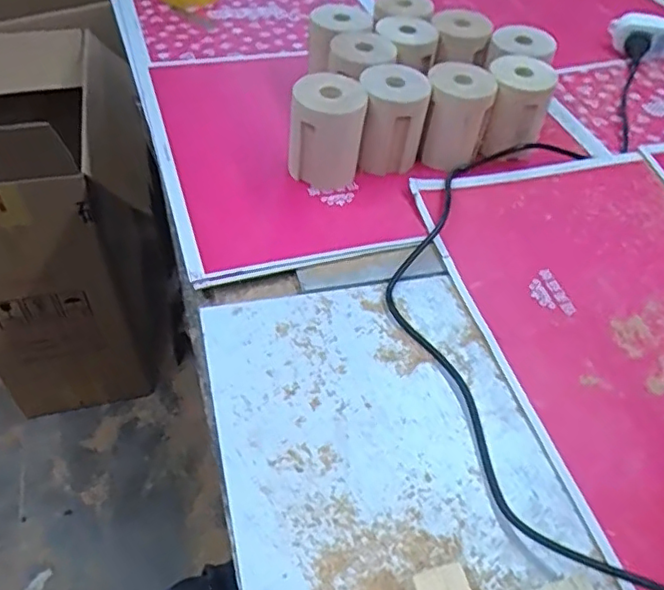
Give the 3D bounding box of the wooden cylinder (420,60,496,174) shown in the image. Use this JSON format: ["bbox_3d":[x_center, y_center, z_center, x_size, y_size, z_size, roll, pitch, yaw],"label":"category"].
[{"bbox_3d":[0.145,-0.212,0.710,0.075,0.094,0.081,16,49,9],"label":"wooden cylinder"}]

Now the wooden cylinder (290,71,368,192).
[{"bbox_3d":[-0.006,-0.182,0.675,0.077,0.107,0.081,6,49,0],"label":"wooden cylinder"}]

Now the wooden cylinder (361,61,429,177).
[{"bbox_3d":[0.067,-0.197,0.697,0.076,0.103,0.083,10,49,3],"label":"wooden cylinder"}]

